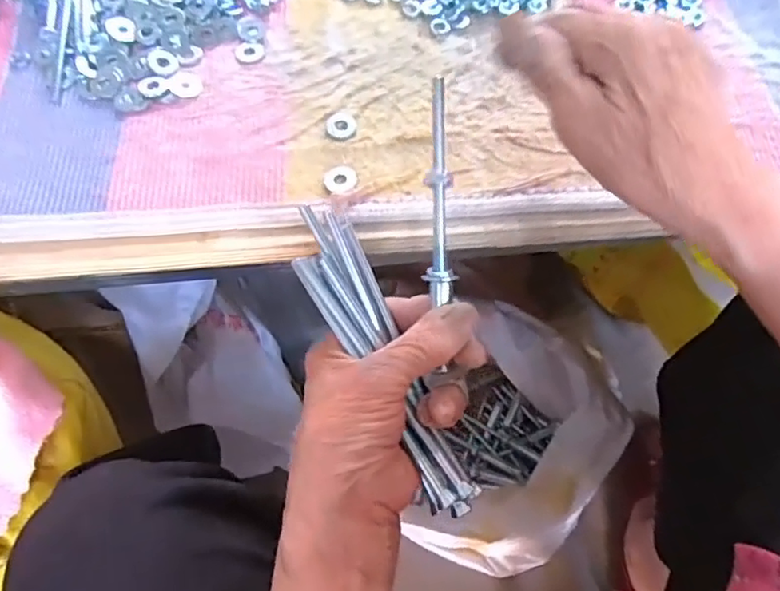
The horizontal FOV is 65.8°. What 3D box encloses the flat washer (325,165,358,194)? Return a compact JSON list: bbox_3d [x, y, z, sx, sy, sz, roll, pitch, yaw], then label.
[{"bbox_3d":[-0.029,-0.069,0.355,0.019,0.004,0.022,-12,64,-6],"label":"flat washer"}]

